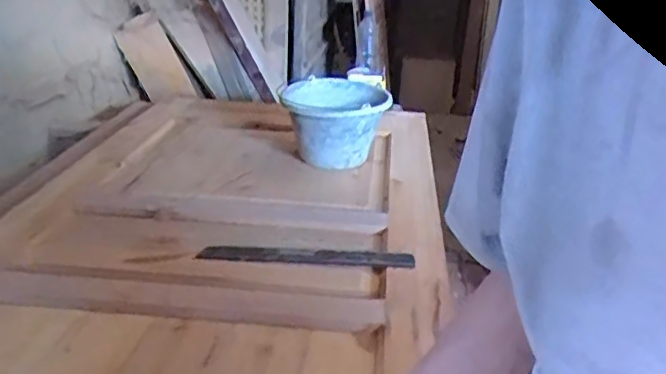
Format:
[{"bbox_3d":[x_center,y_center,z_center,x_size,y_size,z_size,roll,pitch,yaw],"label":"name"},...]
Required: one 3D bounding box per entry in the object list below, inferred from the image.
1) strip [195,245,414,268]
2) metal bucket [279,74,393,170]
[{"bbox_3d":[-0.047,0.117,1.040,0.360,0.010,0.056,3,23,4],"label":"strip"},{"bbox_3d":[0.003,-0.155,1.469,0.242,0.173,0.266,2,22,-4],"label":"metal bucket"}]

